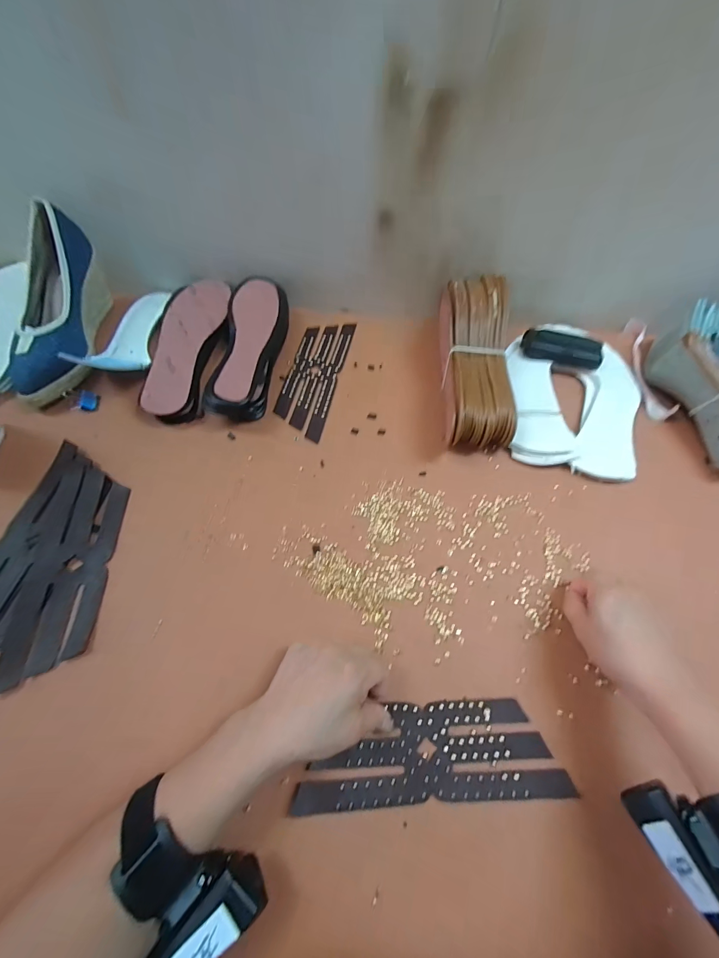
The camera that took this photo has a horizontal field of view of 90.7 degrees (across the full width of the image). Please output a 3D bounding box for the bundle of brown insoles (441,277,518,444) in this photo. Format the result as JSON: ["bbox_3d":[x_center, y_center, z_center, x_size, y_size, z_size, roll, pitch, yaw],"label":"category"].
[{"bbox_3d":[0.149,-0.153,0.461,0.082,0.078,0.236,6,62,-1],"label":"bundle of brown insoles"}]

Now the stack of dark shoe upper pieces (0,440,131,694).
[{"bbox_3d":[-0.306,0.079,0.358,0.124,0.019,0.219,12,61,4],"label":"stack of dark shoe upper pieces"}]

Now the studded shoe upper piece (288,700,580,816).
[{"bbox_3d":[0.059,0.228,0.297,0.213,0.006,0.067,0,57,-4],"label":"studded shoe upper piece"}]

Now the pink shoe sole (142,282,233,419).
[{"bbox_3d":[-0.225,-0.180,0.463,0.067,0.023,0.219,5,61,0],"label":"pink shoe sole"}]

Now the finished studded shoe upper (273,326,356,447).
[{"bbox_3d":[-0.061,-0.147,0.493,0.067,0.010,0.205,12,61,4],"label":"finished studded shoe upper"}]

